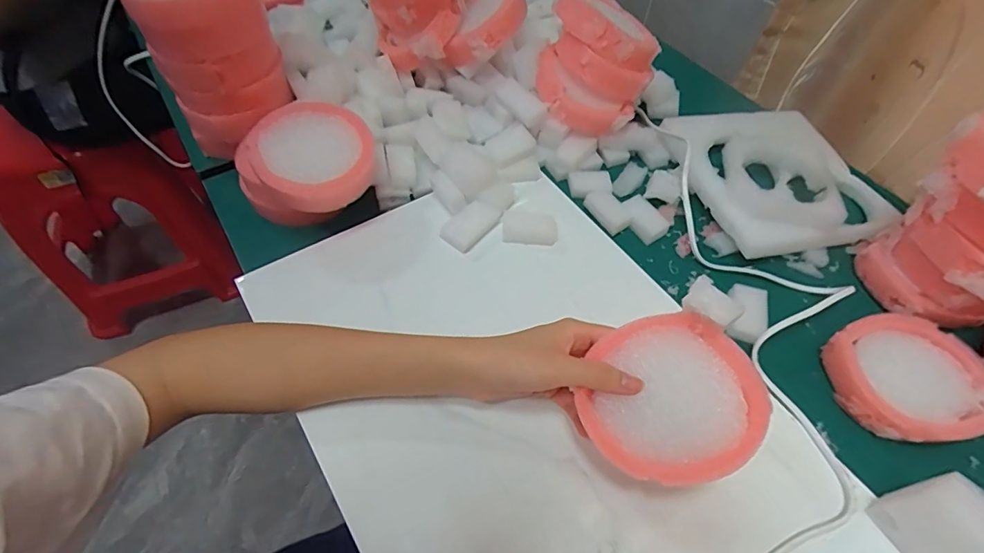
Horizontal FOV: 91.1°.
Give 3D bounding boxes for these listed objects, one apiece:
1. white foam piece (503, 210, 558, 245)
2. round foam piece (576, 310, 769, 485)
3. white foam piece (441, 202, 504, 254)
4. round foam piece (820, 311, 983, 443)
[{"bbox_3d":[0.035,-0.044,0.444,0.050,0.013,0.032,7,55,2],"label":"white foam piece"},{"bbox_3d":[0.108,0.075,0.300,0.098,0.028,0.095,-39,78,13],"label":"round foam piece"},{"bbox_3d":[-0.019,-0.046,0.442,0.053,0.012,0.032,-42,87,-21],"label":"white foam piece"},{"bbox_3d":[0.314,0.078,0.367,0.109,0.024,0.096,-13,57,-12],"label":"round foam piece"}]

